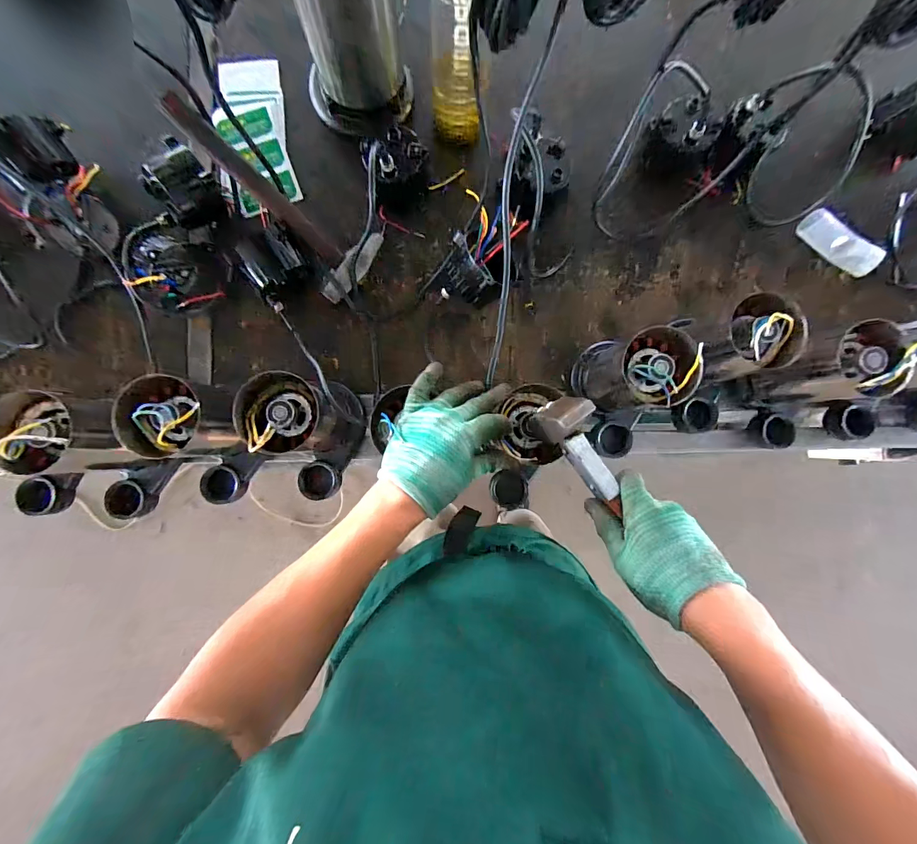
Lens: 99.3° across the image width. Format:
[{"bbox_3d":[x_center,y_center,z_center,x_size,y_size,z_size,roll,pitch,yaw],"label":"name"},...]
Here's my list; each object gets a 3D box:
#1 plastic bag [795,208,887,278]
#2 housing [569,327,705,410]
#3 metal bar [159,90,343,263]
[{"bbox_3d":[0.599,-0.282,0.611,0.128,0.030,0.049,40,87,-1],"label":"plastic bag"},{"bbox_3d":[0.223,-0.067,0.520,0.084,0.180,0.097,5,89,-2],"label":"housing"},{"bbox_3d":[-0.250,-0.299,0.507,0.237,0.006,0.030,38,66,-44],"label":"metal bar"}]

